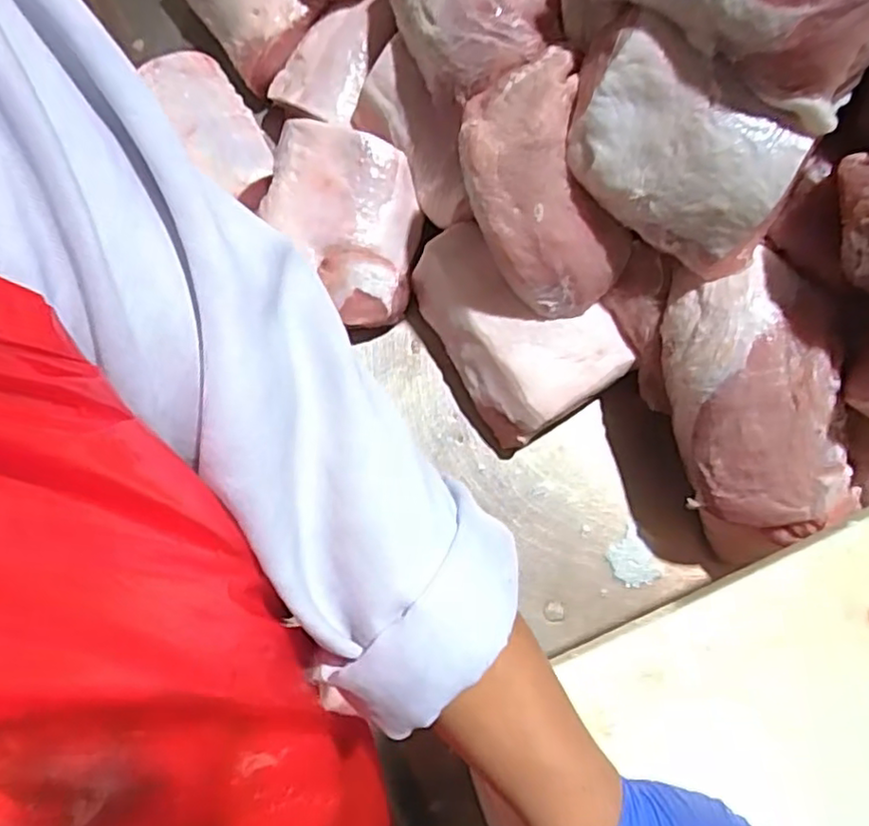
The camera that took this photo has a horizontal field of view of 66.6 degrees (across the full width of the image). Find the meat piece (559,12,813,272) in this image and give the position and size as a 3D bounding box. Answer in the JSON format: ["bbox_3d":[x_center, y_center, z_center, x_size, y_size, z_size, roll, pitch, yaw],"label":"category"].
[{"bbox_3d":[0.161,-0.176,0.449,0.162,0.082,0.091,36,81,7],"label":"meat piece"}]

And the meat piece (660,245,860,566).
[{"bbox_3d":[0.238,-0.010,0.488,0.115,0.059,0.206,-9,79,-1],"label":"meat piece"}]

